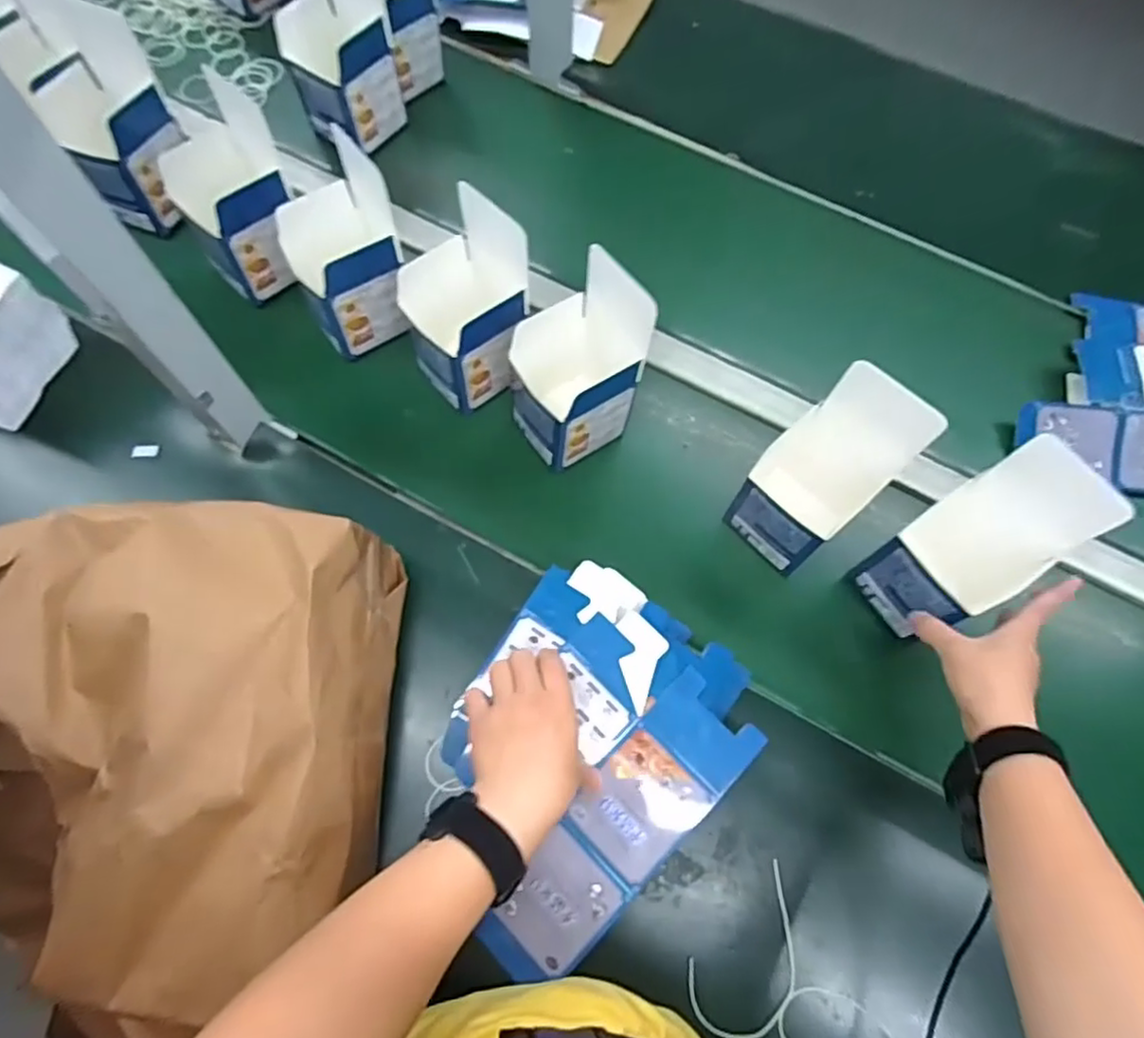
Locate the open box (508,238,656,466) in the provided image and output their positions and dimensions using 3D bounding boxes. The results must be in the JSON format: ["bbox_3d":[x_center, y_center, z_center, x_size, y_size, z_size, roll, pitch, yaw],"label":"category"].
[{"bbox_3d":[0.002,-0.127,0.595,0.093,0.161,0.112,-33,63,-16],"label":"open box"}]

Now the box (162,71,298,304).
[{"bbox_3d":[-0.327,-0.307,0.652,0.086,0.157,0.111,-40,65,-20],"label":"box"}]

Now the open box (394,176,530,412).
[{"bbox_3d":[-0.100,-0.187,0.600,0.090,0.167,0.096,-37,64,-18],"label":"open box"}]

